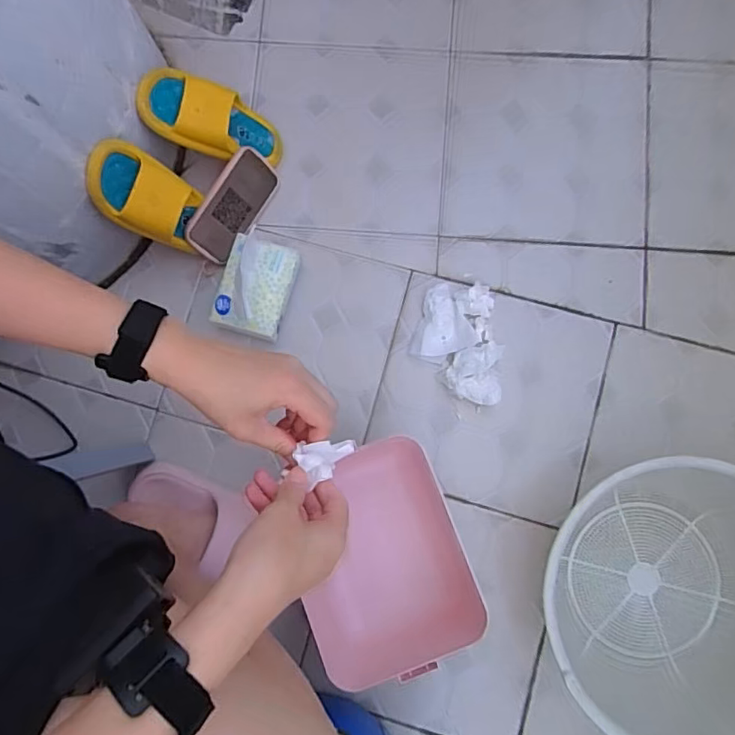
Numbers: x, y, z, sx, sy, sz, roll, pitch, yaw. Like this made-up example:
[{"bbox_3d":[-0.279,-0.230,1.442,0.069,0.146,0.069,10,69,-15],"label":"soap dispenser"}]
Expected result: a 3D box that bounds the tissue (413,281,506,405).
[{"bbox_3d":[0.129,-0.038,0.752,0.121,0.045,0.162,8,83,3],"label":"tissue"}]

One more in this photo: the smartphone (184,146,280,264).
[{"bbox_3d":[-0.192,-0.231,0.770,0.011,0.079,0.160,22,77,47],"label":"smartphone"}]

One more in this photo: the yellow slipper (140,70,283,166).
[{"bbox_3d":[-0.204,-0.341,0.734,0.198,0.059,0.085,3,76,-42],"label":"yellow slipper"}]

